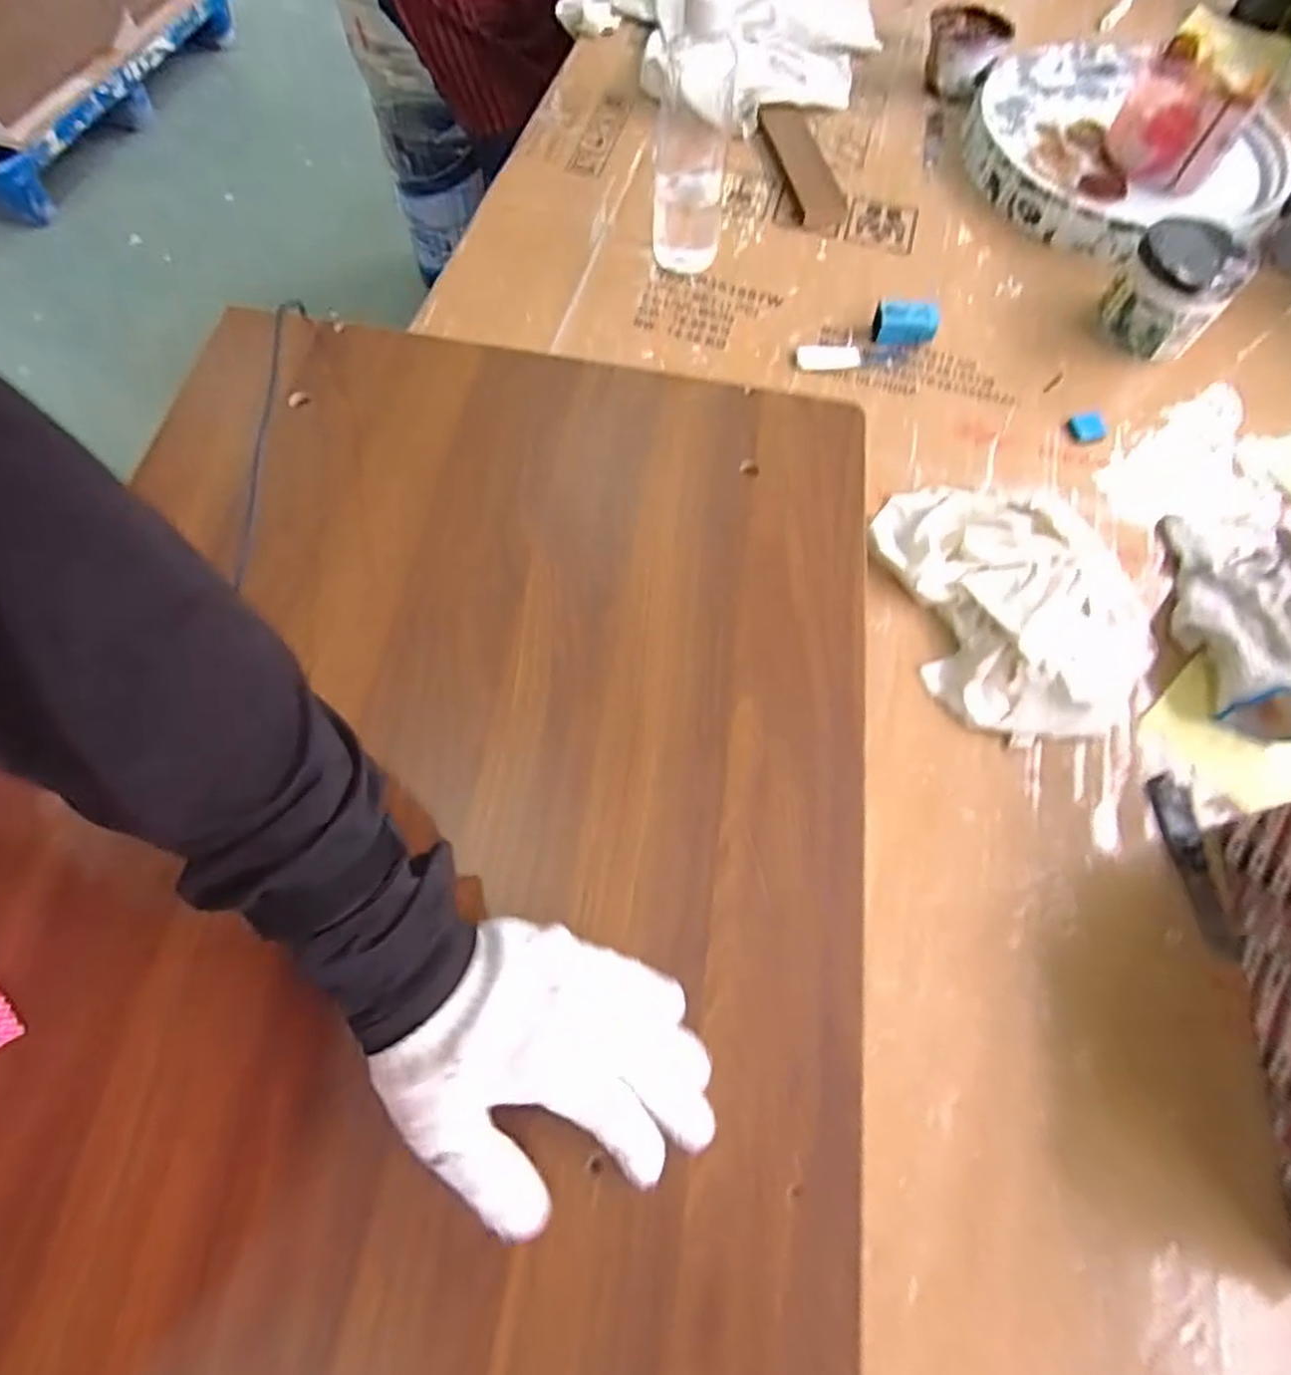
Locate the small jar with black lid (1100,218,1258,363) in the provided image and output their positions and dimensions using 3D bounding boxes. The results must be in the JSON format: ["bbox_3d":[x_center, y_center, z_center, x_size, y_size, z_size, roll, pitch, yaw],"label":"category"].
[{"bbox_3d":[0.418,-0.313,0.570,0.071,0.082,0.078,-42,75,-19],"label":"small jar with black lid"}]

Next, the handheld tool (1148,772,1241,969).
[{"bbox_3d":[0.334,0.108,0.434,0.018,0.013,0.109,-1,66,-4],"label":"handheld tool"}]

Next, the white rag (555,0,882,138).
[{"bbox_3d":[0.108,-0.692,0.731,0.271,0.066,0.307,-33,72,-16],"label":"white rag"}]

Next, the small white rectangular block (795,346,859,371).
[{"bbox_3d":[0.152,-0.274,0.591,0.054,0.005,0.024,-2,66,-5],"label":"small white rectangular block"}]

